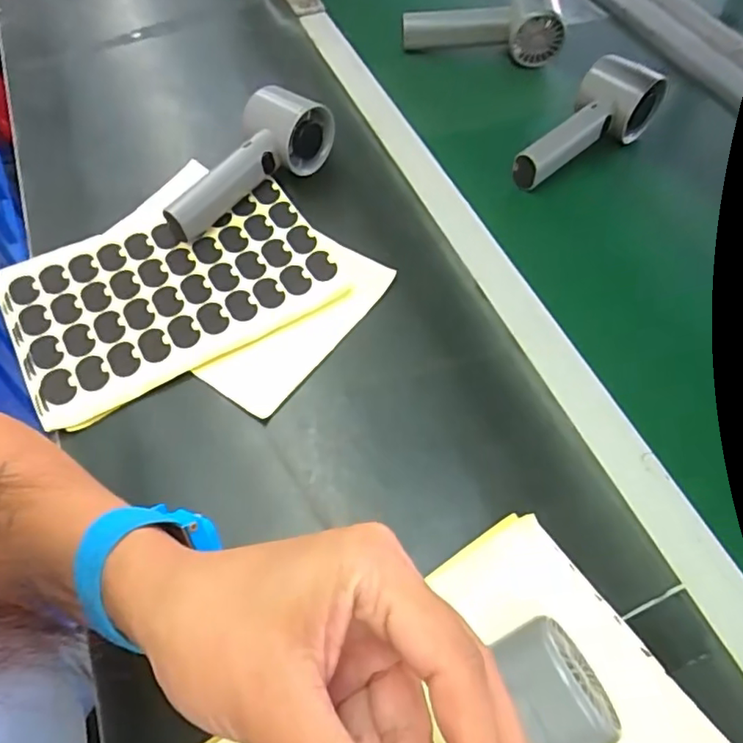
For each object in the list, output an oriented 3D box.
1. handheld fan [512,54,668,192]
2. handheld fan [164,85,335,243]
[{"bbox_3d":[0.188,-0.203,0.511,0.058,0.060,0.159,34,66,22],"label":"handheld fan"},{"bbox_3d":[-0.106,-0.171,0.477,0.057,0.049,0.157,39,67,23],"label":"handheld fan"}]

